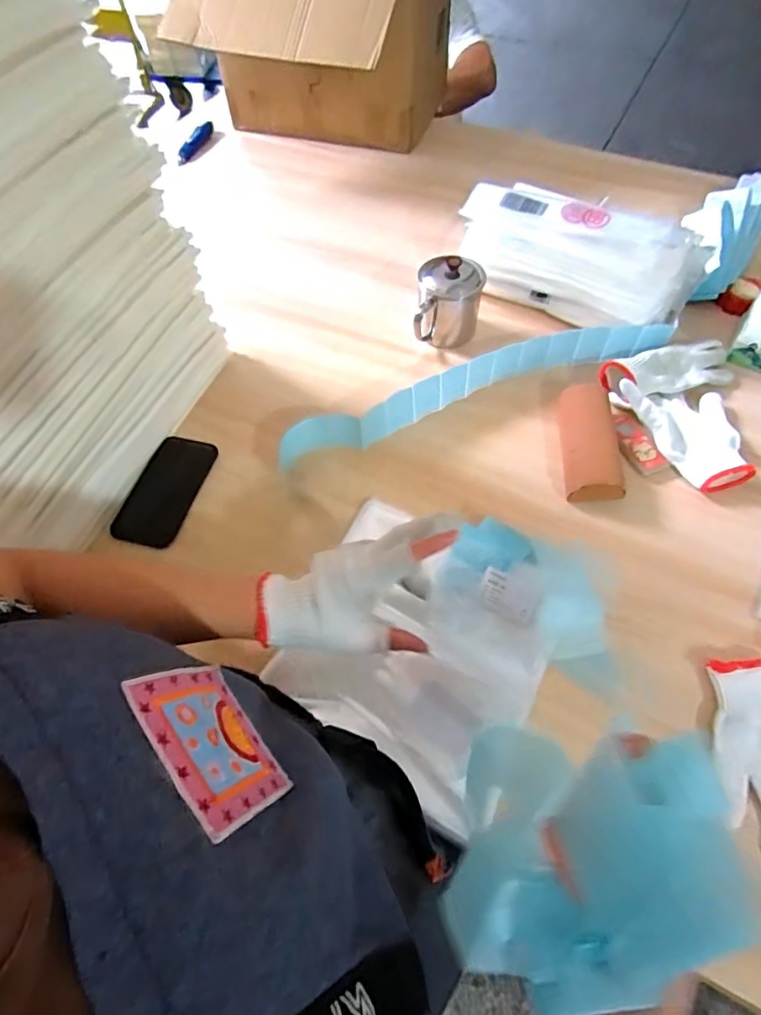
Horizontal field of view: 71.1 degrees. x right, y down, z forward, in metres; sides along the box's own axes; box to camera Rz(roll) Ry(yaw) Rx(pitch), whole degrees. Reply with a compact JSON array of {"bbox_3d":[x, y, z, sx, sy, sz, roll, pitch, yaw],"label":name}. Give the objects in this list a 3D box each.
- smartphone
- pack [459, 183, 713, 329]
[{"bbox_3d":[-0.259,-0.023,0.647,0.074,0.006,0.153,17,62,-1],"label":"smartphone"},{"bbox_3d":[0.289,-0.379,0.787,0.339,0.113,0.203,25,63,16],"label":"pack"}]

